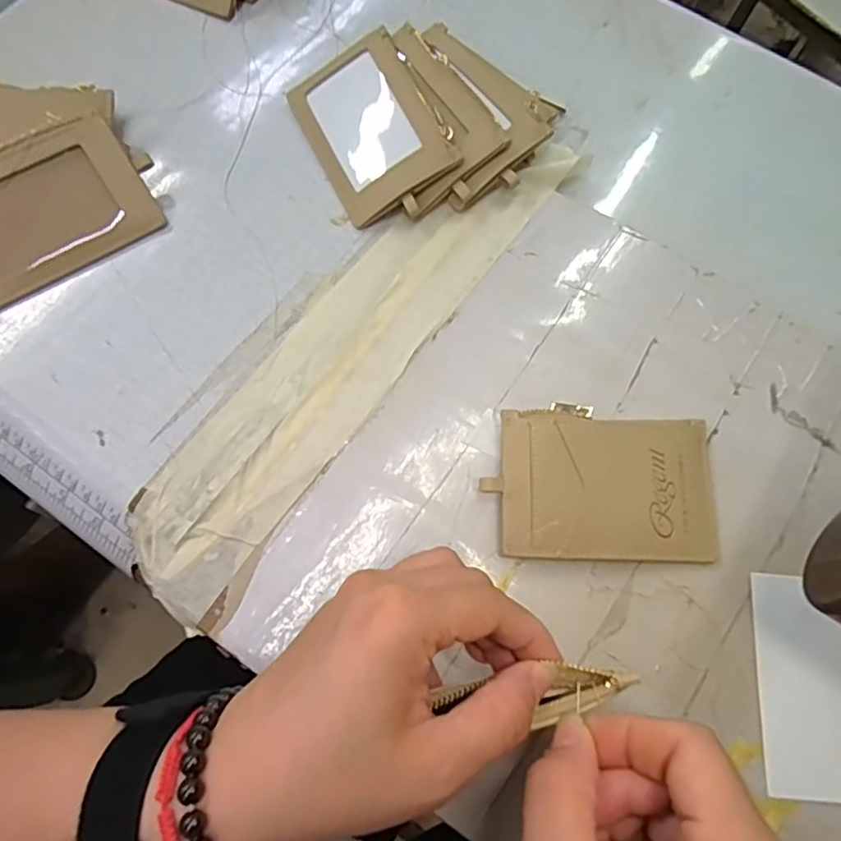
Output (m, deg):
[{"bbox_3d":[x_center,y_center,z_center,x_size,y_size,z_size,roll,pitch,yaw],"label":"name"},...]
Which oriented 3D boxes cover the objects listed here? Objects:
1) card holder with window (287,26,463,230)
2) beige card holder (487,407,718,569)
[{"bbox_3d":[-0.030,-0.178,0.364,0.075,0.010,0.113,-32,75,15],"label":"card holder with window"},{"bbox_3d":[0.095,0.031,0.303,0.109,0.015,0.076,3,69,1],"label":"beige card holder"}]

